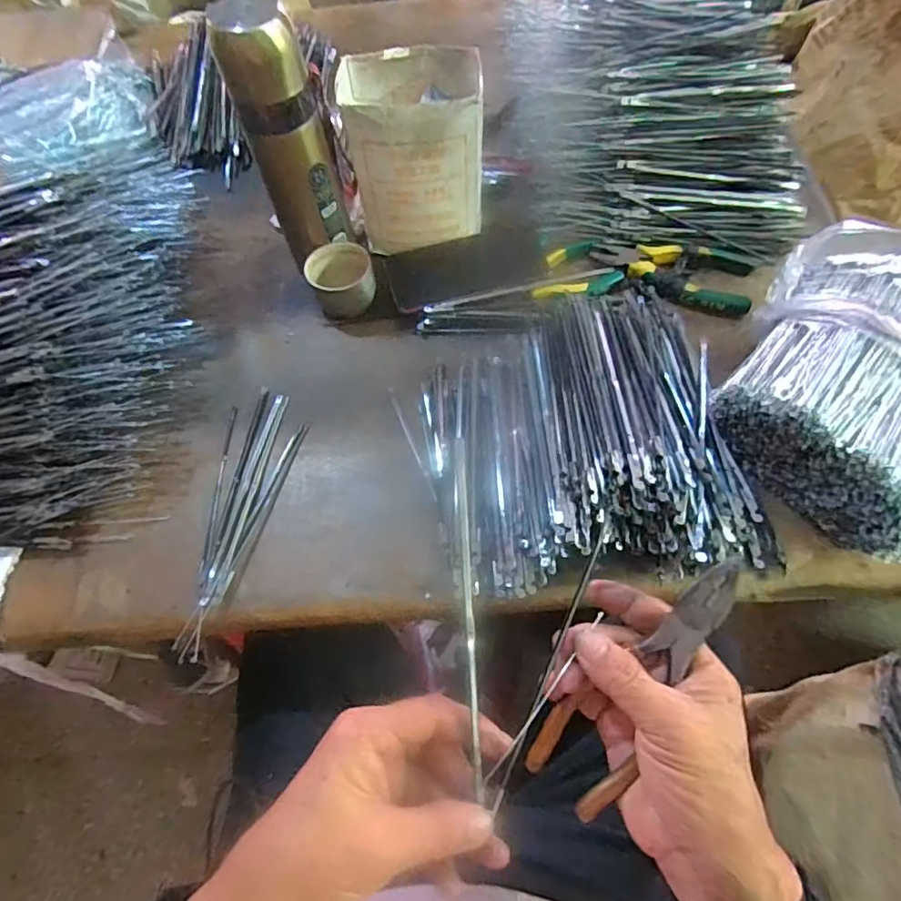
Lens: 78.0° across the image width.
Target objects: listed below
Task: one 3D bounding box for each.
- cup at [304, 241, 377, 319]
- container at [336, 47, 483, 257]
[{"bbox_3d":[-0.106,-0.167,0.555,0.059,0.045,0.063,-1,64,2],"label":"cup"},{"bbox_3d":[-0.031,-0.278,0.531,0.120,0.148,0.099,-6,64,0],"label":"container"}]

